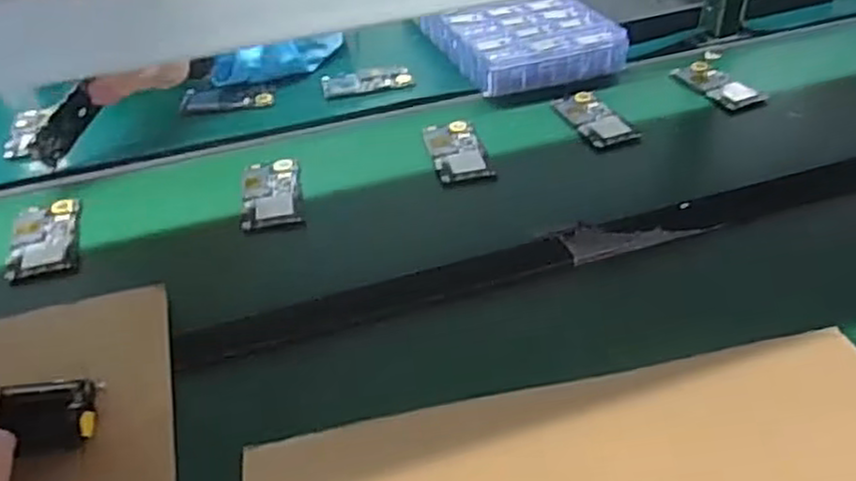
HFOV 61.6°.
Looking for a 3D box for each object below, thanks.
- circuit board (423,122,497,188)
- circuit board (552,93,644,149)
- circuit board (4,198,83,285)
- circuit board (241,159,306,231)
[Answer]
[{"bbox_3d":[0.035,-0.109,0.875,0.065,0.006,0.127,-10,41,-8],"label":"circuit board"},{"bbox_3d":[0.209,-0.157,0.922,0.068,0.006,0.119,-19,43,-18],"label":"circuit board"},{"bbox_3d":[-0.410,-0.005,0.771,0.067,0.010,0.125,-14,41,-13],"label":"circuit board"},{"bbox_3d":[-0.178,-0.057,0.822,0.067,0.005,0.126,-9,40,-6],"label":"circuit board"}]

